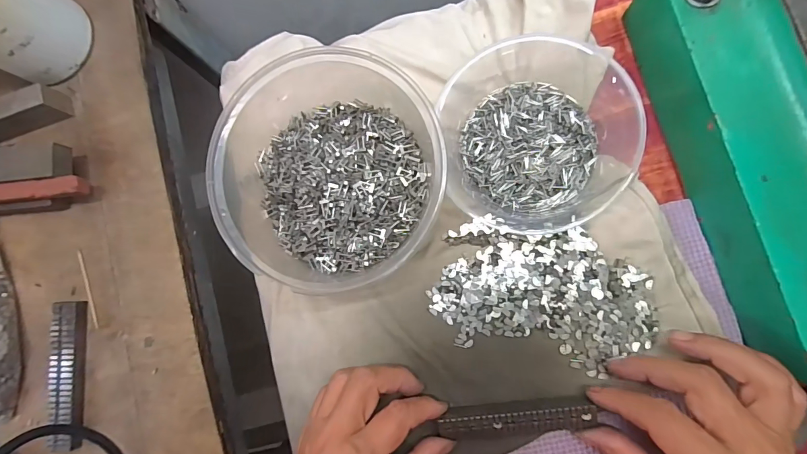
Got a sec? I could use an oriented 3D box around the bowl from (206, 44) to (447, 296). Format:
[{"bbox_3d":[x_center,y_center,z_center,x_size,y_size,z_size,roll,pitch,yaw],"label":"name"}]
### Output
[{"bbox_3d":[-0.044,-0.033,0.261,0.131,0.068,0.141,-1,84,7],"label":"bowl"}]

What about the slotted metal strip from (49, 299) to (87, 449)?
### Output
[{"bbox_3d":[-0.230,0.102,0.276,0.018,0.013,0.098,-3,84,7],"label":"slotted metal strip"}]

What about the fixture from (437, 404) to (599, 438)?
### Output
[{"bbox_3d":[0.072,0.125,0.261,0.097,0.015,0.015,-8,84,8],"label":"fixture"}]

